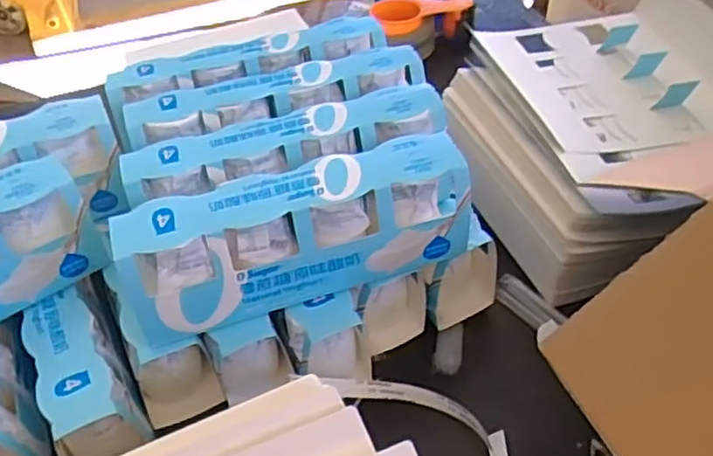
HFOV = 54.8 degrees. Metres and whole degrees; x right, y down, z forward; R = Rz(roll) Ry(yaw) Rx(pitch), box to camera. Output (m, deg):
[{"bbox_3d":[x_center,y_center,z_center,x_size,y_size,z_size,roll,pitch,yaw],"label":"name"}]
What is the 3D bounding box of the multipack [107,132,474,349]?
[{"bbox_3d":[-0.045,0.006,0.546,0.267,0.094,0.060,-15,47,-12],"label":"multipack"}]

